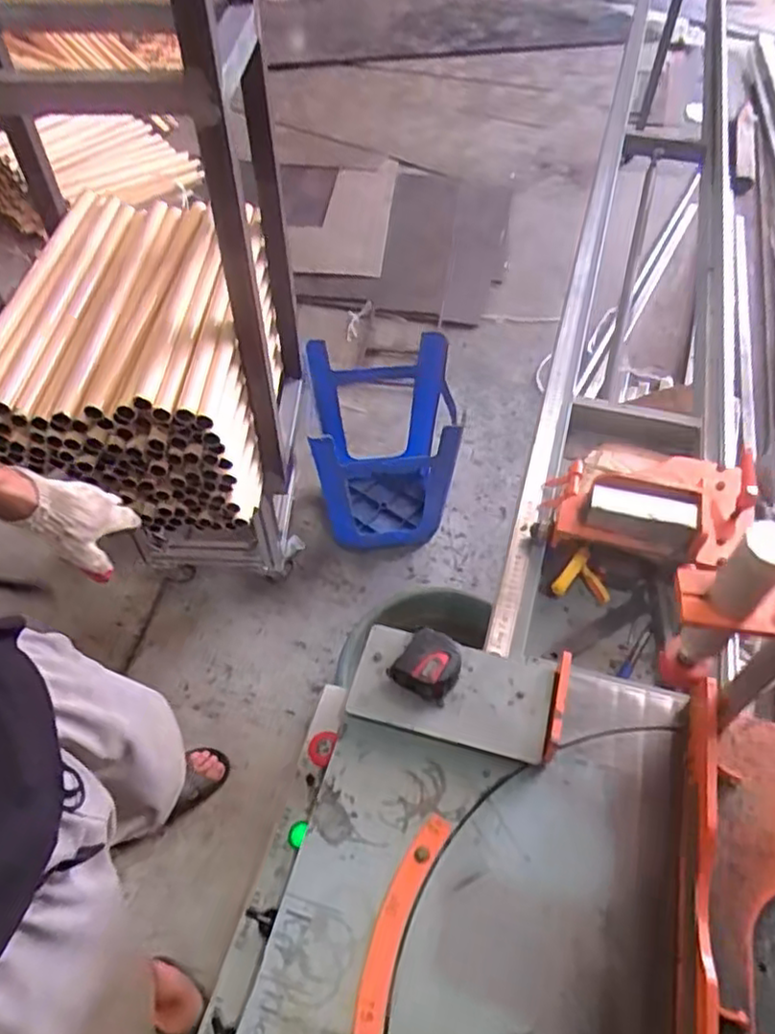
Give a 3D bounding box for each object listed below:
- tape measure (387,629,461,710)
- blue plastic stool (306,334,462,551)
[{"bbox_3d":[0.044,0.155,0.718,0.066,0.039,0.063,25,56,18],"label":"tape measure"},{"bbox_3d":[-0.017,-0.156,1.678,0.334,0.443,0.324,-2,52,-2],"label":"blue plastic stool"}]

